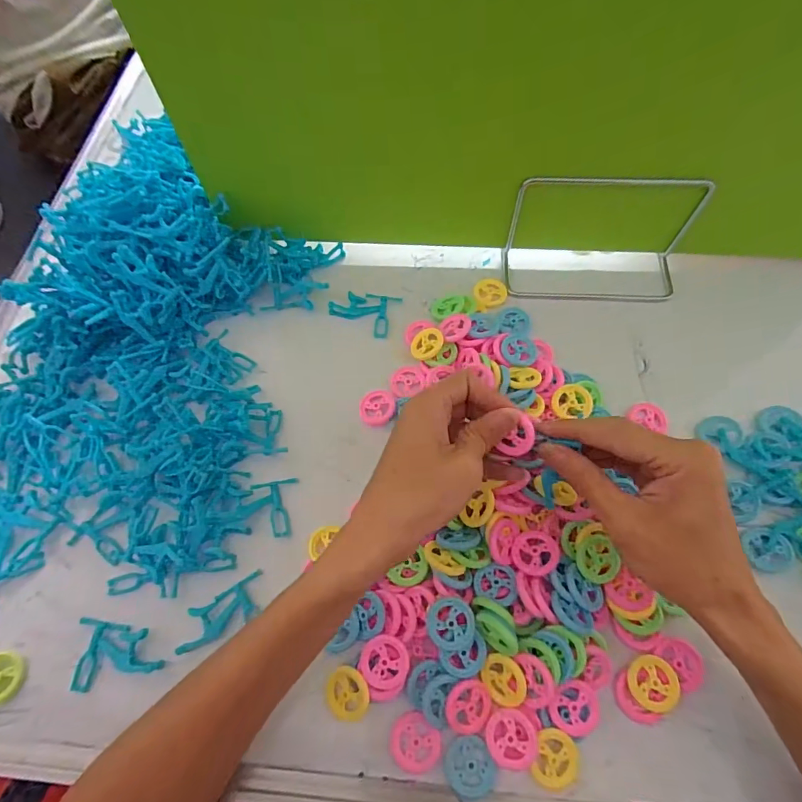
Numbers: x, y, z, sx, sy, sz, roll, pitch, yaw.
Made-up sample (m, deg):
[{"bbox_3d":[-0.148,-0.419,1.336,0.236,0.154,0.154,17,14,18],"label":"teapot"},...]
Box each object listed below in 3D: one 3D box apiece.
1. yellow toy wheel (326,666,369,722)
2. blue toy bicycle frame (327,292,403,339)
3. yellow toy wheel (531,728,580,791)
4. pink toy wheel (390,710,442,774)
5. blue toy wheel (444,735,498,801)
[{"bbox_3d":[-0.033,0.180,0.278,0.030,0.004,0.030,-5,78,25],"label":"yellow toy wheel"},{"bbox_3d":[-0.034,-0.081,0.404,0.058,0.005,0.042,15,66,9],"label":"blue toy bicycle frame"},{"bbox_3d":[0.090,0.208,0.262,0.026,0.007,0.029,18,66,10],"label":"yellow toy wheel"},{"bbox_3d":[0.008,0.205,0.271,0.031,0.004,0.029,-1,64,2],"label":"pink toy wheel"},{"bbox_3d":[0.041,0.215,0.265,0.029,0.005,0.031,-1,64,2],"label":"blue toy wheel"}]

